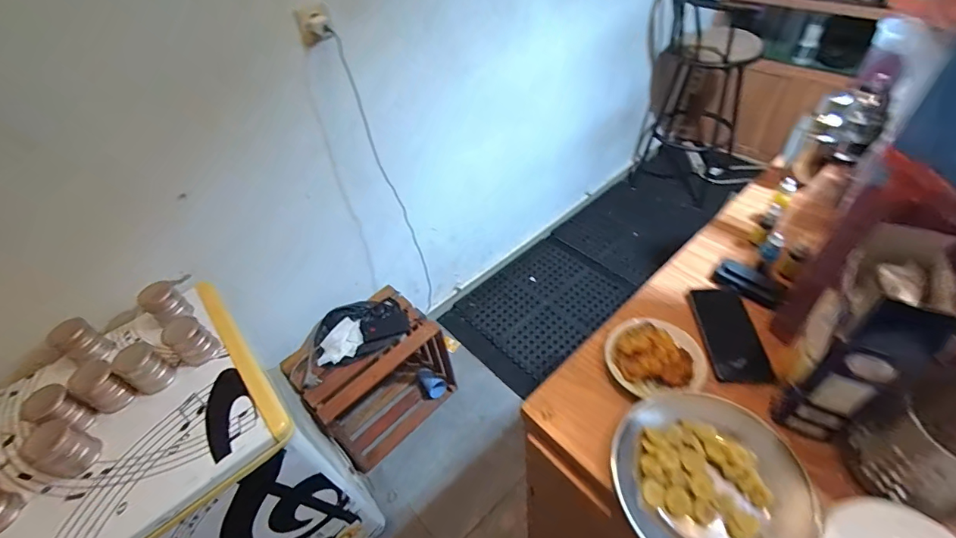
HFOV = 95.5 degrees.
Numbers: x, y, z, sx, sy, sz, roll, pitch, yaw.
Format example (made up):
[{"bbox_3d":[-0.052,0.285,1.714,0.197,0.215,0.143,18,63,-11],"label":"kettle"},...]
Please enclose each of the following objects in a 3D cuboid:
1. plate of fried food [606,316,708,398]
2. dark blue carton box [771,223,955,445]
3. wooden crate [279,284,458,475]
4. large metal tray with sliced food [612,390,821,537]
[{"bbox_3d":[0.252,0.114,0.625,0.125,0.049,0.118,-3,47,4],"label":"plate of fried food"},{"bbox_3d":[0.423,0.085,0.484,0.080,0.244,0.119,21,53,24],"label":"dark blue carton box"},{"bbox_3d":[-0.356,0.394,1.572,0.296,0.451,0.468,32,58,31],"label":"wooden crate"},{"bbox_3d":[0.272,0.252,0.517,0.208,0.039,0.206,29,56,29],"label":"large metal tray with sliced food"}]

